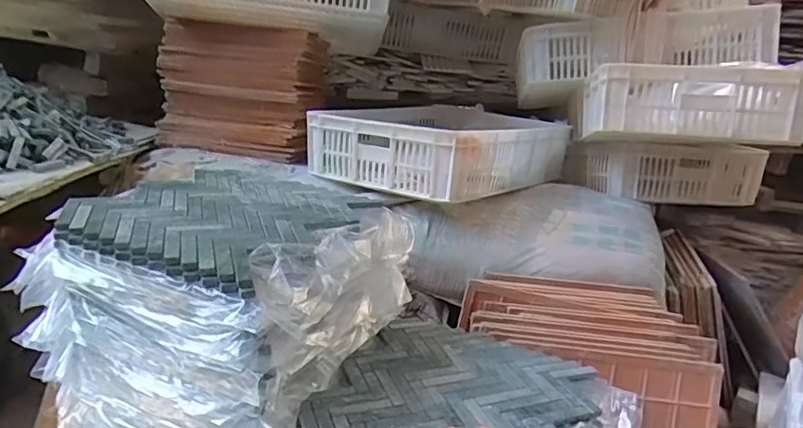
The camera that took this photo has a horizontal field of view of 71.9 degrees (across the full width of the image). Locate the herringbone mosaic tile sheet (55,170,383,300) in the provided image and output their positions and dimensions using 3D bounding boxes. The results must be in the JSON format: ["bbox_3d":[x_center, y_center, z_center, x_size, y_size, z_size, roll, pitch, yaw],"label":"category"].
[{"bbox_3d":[-0.192,-0.002,0.612,0.251,0.014,0.270,14,22,20],"label":"herringbone mosaic tile sheet"}]

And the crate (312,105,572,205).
[{"bbox_3d":[0.095,-0.173,1.349,0.429,0.145,0.610,20,22,34],"label":"crate"}]

